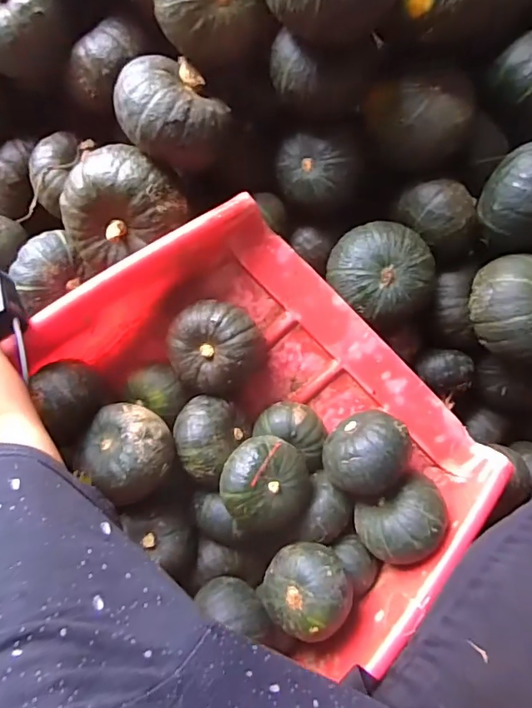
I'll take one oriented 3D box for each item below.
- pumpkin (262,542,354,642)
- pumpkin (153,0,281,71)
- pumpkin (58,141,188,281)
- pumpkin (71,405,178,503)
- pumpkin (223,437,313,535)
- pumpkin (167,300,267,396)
[{"bbox_3d":[0.040,0.227,0.460,0.081,0.068,0.077,0,84,1],"label":"pumpkin"},{"bbox_3d":[-0.047,-0.313,0.432,0.099,0.083,0.083,-23,84,-1],"label":"pumpkin"},{"bbox_3d":[-0.147,-0.142,0.487,0.125,0.083,0.100,-42,85,-3],"label":"pumpkin"},{"bbox_3d":[-0.136,0.096,0.478,0.089,0.060,0.081,0,84,1],"label":"pumpkin"},{"bbox_3d":[0.001,0.132,0.476,0.085,0.059,0.096,-13,84,0],"label":"pumpkin"},{"bbox_3d":[-0.054,-0.003,0.514,0.094,0.073,0.095,0,84,1],"label":"pumpkin"}]

